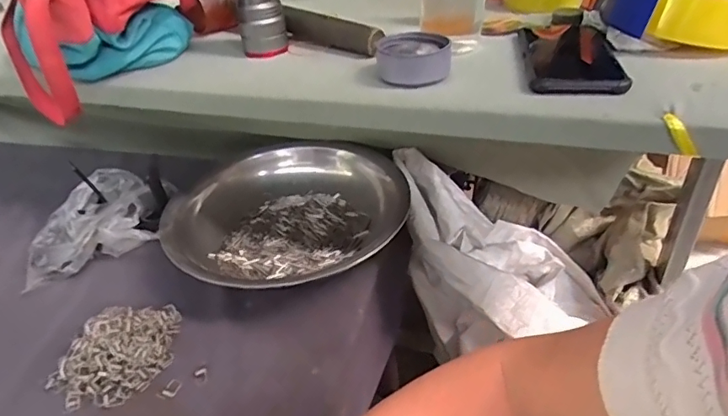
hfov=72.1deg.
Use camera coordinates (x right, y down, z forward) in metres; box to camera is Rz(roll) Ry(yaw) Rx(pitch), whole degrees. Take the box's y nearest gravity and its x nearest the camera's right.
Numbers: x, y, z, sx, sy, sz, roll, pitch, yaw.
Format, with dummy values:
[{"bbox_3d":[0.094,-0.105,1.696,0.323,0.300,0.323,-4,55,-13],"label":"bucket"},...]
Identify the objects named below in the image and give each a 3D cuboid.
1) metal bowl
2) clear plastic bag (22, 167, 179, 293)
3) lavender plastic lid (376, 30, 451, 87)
[{"bbox_3d":[-0.086,0.009,0.569,0.235,0.061,0.226,-3,36,2],"label":"metal bowl"},{"bbox_3d":[-0.299,0.013,0.566,0.162,0.073,0.087,-17,38,-16],"label":"clear plastic bag"},{"bbox_3d":[0.045,-0.141,0.467,0.065,0.028,0.080,-3,36,2],"label":"lavender plastic lid"}]

